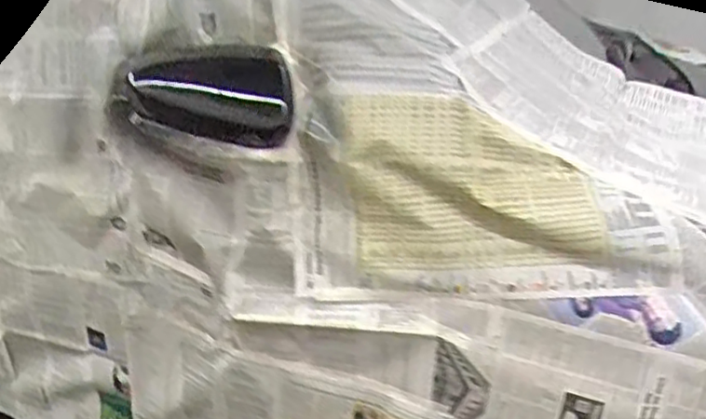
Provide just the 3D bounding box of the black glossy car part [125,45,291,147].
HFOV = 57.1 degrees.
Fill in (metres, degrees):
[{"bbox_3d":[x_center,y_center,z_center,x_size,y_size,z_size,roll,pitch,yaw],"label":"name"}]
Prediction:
[{"bbox_3d":[-0.221,-0.178,0.969,0.288,0.141,0.075,10,-5,23],"label":"black glossy car part"}]

